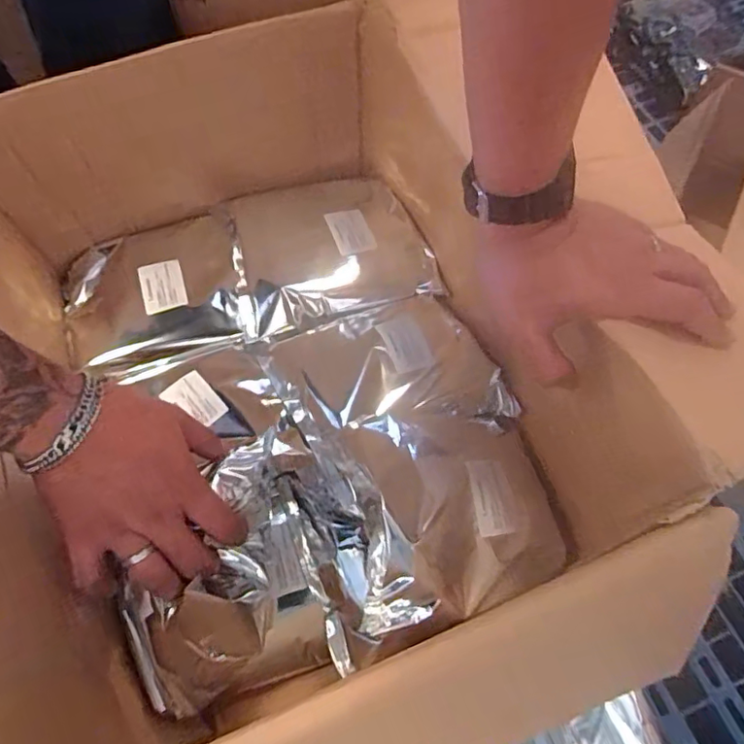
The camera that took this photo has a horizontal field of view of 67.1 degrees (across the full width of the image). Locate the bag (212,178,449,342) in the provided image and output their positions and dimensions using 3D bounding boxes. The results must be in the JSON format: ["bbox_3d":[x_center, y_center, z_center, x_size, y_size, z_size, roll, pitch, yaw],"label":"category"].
[{"bbox_3d":[-0.055,-0.132,0.594,0.193,0.049,0.171,-18,66,-8],"label":"bag"}]

